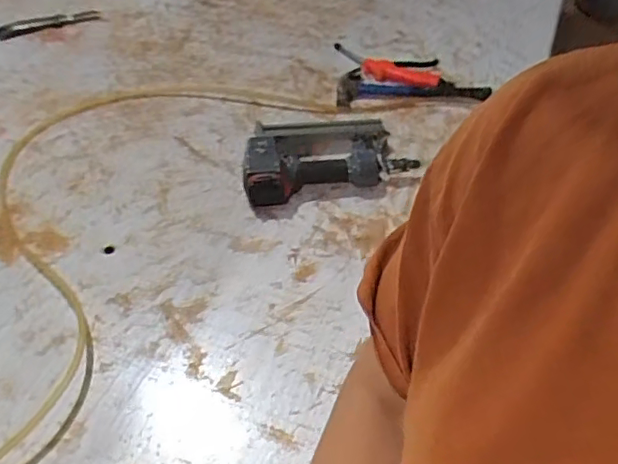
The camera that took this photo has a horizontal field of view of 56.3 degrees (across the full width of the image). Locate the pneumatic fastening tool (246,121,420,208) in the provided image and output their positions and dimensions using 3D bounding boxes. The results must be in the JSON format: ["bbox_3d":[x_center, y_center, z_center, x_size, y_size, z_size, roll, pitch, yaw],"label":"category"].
[{"bbox_3d":[0.011,-0.133,0.918,0.258,0.063,0.169,-15,50,-11],"label":"pneumatic fastening tool"}]

